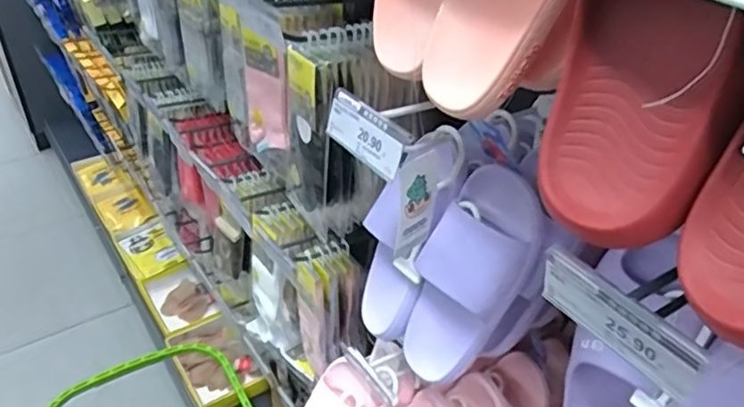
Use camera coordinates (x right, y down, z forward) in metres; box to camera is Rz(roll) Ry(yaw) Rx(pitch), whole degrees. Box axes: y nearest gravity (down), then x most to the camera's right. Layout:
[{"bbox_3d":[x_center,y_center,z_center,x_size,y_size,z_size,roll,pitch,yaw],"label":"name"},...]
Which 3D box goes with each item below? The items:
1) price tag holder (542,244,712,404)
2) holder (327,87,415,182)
[{"bbox_3d":[0.138,0.068,0.346,0.009,0.048,0.100,-26,48,-22],"label":"price tag holder"},{"bbox_3d":[-0.006,-0.056,0.505,0.008,0.045,0.093,-5,35,-42],"label":"holder"}]

